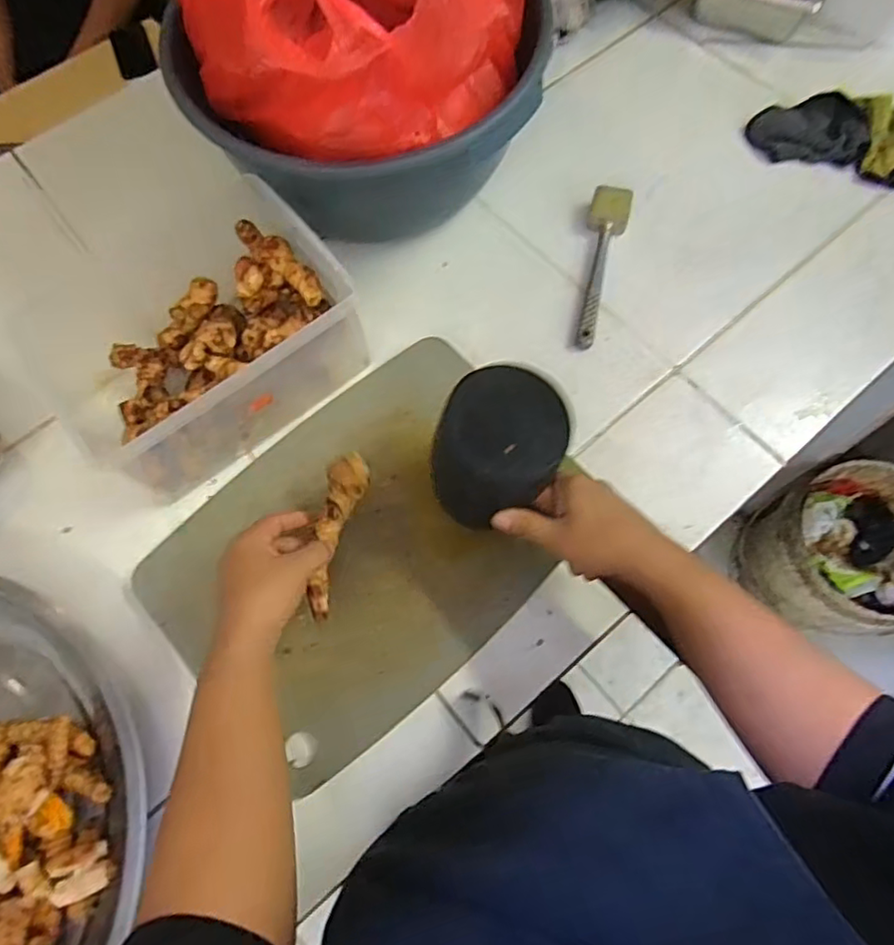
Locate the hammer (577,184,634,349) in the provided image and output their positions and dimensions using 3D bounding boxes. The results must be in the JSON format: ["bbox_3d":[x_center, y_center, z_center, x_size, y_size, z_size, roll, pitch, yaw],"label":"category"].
[{"bbox_3d":[0.169,-0.231,0.661,0.044,0.029,0.202,13,70,6],"label":"hammer"}]

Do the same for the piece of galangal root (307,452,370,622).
[{"bbox_3d":[-0.098,0.054,0.520,0.036,0.030,0.141,9,76,4],"label":"piece of galangal root"}]

